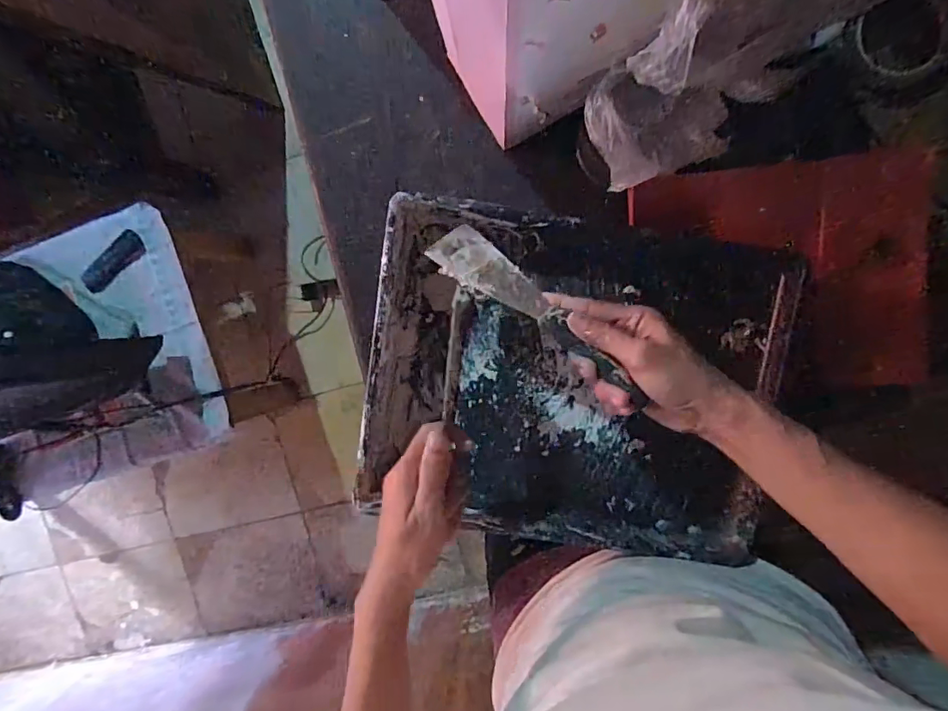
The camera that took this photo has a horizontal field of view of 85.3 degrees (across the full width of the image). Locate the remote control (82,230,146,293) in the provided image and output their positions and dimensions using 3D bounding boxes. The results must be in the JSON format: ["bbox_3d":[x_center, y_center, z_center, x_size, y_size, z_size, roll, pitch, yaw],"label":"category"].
[{"bbox_3d":[-0.725,-0.190,1.037,0.158,0.019,0.058,-33,90,10],"label":"remote control"}]

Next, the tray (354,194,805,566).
[{"bbox_3d":[0.082,0.026,0.454,0.367,0.079,0.289,11,97,7],"label":"tray"}]

